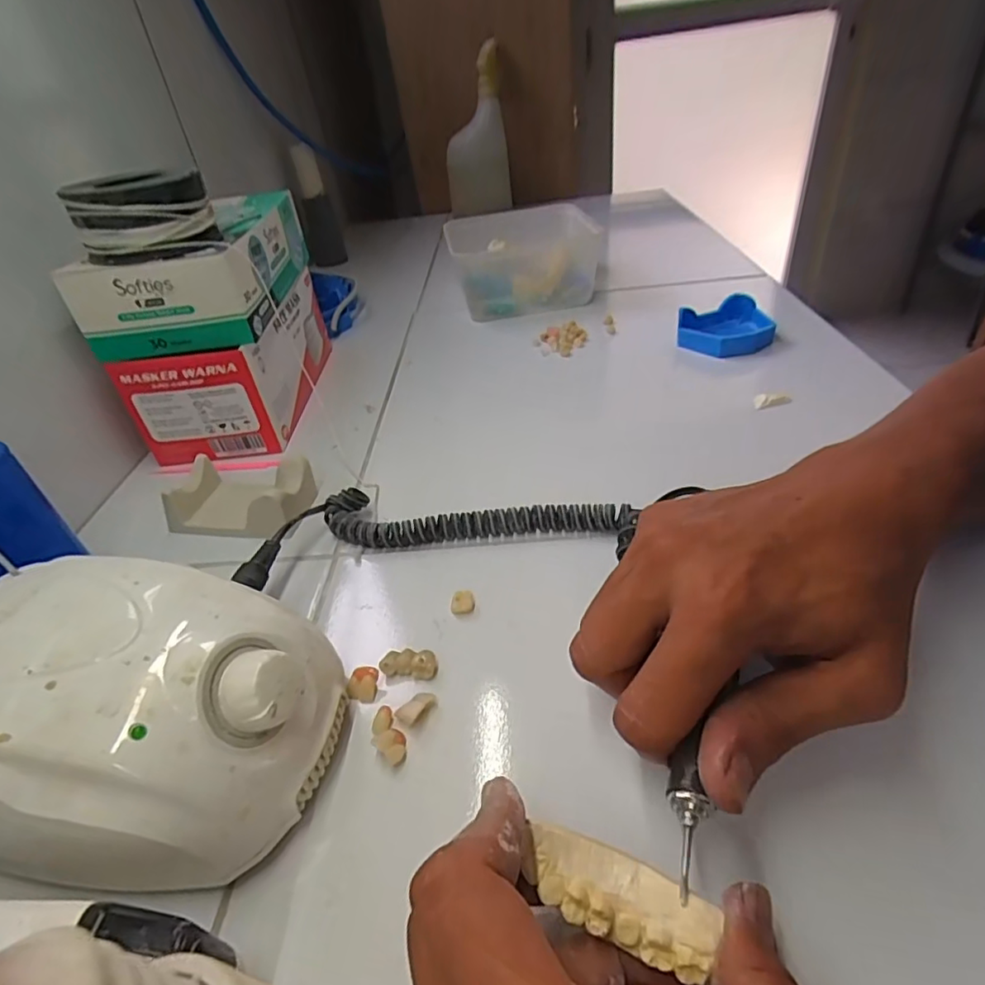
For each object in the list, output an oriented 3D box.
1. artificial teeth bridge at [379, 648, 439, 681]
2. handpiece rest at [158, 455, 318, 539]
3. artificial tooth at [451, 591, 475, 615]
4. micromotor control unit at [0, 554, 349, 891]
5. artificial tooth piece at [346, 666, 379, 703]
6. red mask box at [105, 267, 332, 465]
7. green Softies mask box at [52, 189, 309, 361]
[{"bbox_3d":[-0.040,0.082,0.271,0.026,0.007,0.013,-1,38,9],"label":"artificial teeth bridge"},{"bbox_3d":[-0.163,0.001,0.369,0.092,0.029,0.048,6,40,18],"label":"handpiece rest"},{"bbox_3d":[-0.016,0.057,0.296,0.013,0.008,0.010,-13,38,-7],"label":"artificial tooth"},{"bbox_3d":[-0.138,0.081,0.217,0.135,0.071,0.109,-1,38,9],"label":"micromotor control unit"},{"bbox_3d":[-0.060,0.089,0.264,0.012,0.010,0.013,4,39,16],"label":"artificial tooth piece"},{"bbox_3d":[-0.213,-0.114,0.483,0.105,0.084,0.186,-6,37,2],"label":"red mask box"},{"bbox_3d":[-0.221,-0.175,0.439,0.109,0.061,0.184,-8,37,0],"label":"green Softies mask box"}]

